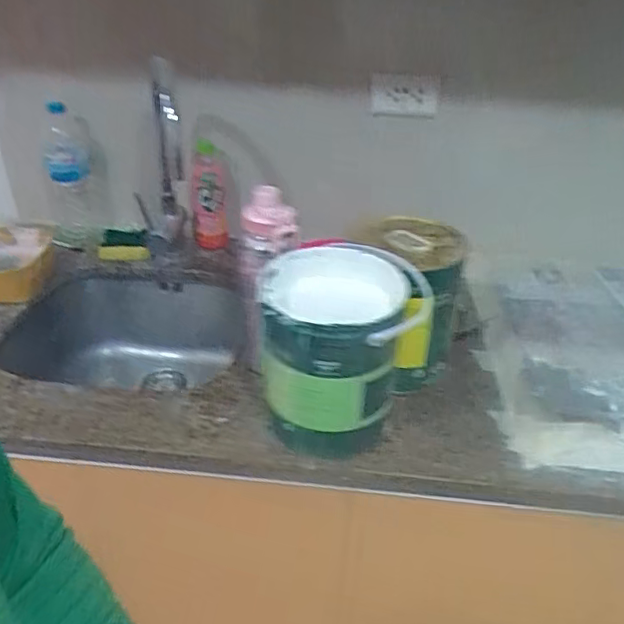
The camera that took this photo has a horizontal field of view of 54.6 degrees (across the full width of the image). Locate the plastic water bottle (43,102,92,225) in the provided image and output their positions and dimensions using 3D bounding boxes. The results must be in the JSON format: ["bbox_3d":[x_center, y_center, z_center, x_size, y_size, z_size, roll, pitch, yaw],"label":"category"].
[{"bbox_3d":[-0.433,-0.254,1.082,0.073,0.227,0.071,-12,37,-20],"label":"plastic water bottle"}]

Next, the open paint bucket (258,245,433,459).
[{"bbox_3d":[0.035,0.055,0.748,0.184,0.219,0.158,4,34,2],"label":"open paint bucket"}]

